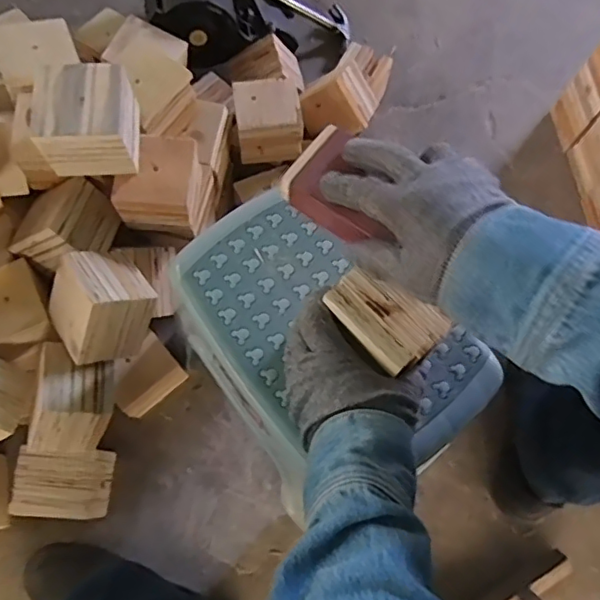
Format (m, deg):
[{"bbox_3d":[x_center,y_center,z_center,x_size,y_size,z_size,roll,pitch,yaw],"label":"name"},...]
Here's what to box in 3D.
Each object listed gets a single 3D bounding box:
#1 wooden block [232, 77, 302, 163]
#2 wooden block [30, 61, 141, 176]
[{"bbox_3d":[-0.045,-0.268,0.840,0.097,0.076,0.091,-6,70,-6],"label":"wooden block"},{"bbox_3d":[-0.241,-0.205,0.639,0.104,0.075,0.099,-5,70,-6],"label":"wooden block"}]

